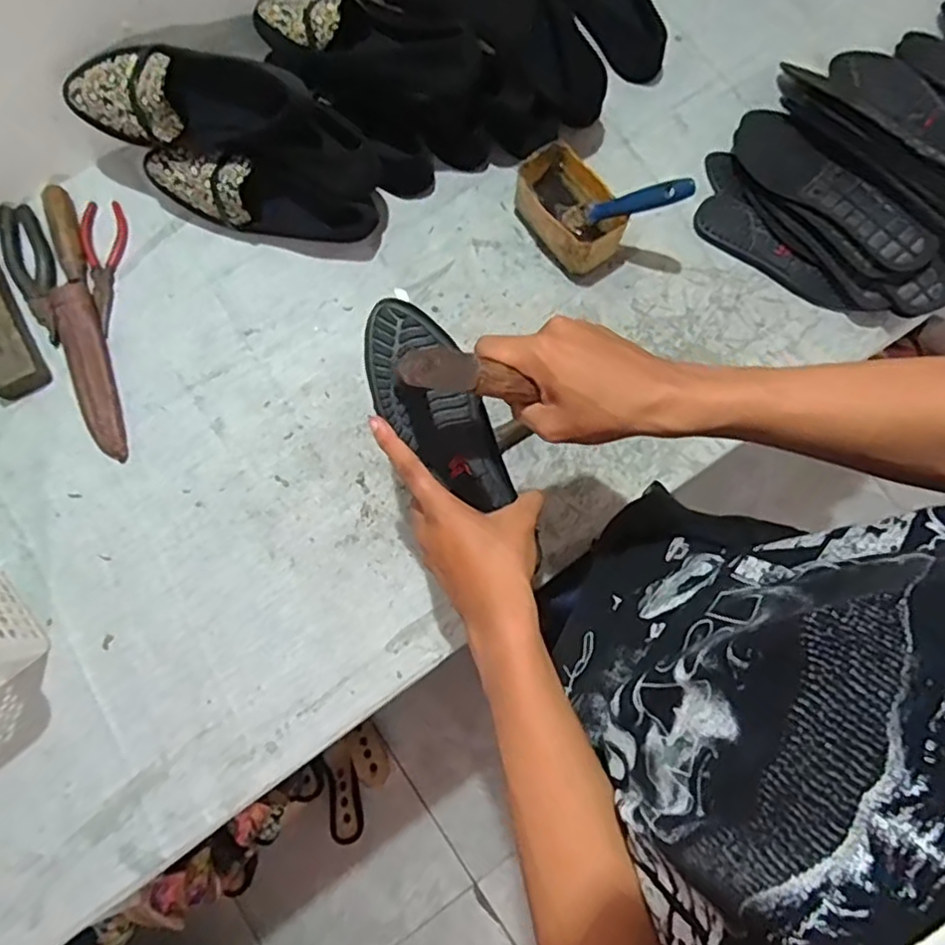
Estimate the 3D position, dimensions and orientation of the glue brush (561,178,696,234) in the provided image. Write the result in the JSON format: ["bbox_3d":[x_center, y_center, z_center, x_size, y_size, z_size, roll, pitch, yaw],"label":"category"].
[{"bbox_3d":[0.157,-0.274,0.663,0.146,0.015,0.026,4,75,44],"label":"glue brush"}]

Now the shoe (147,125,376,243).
[{"bbox_3d":[-0.223,-0.302,0.697,0.244,0.089,0.069,9,79,1],"label":"shoe"}]

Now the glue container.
[{"bbox_3d":[0.108,-0.283,0.704,0.081,0.070,0.137,-38,82,-7],"label":"glue container"}]

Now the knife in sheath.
[{"bbox_3d":[-0.424,-0.163,0.702,0.043,0.021,0.311,-18,80,-4],"label":"knife in sheath"}]

